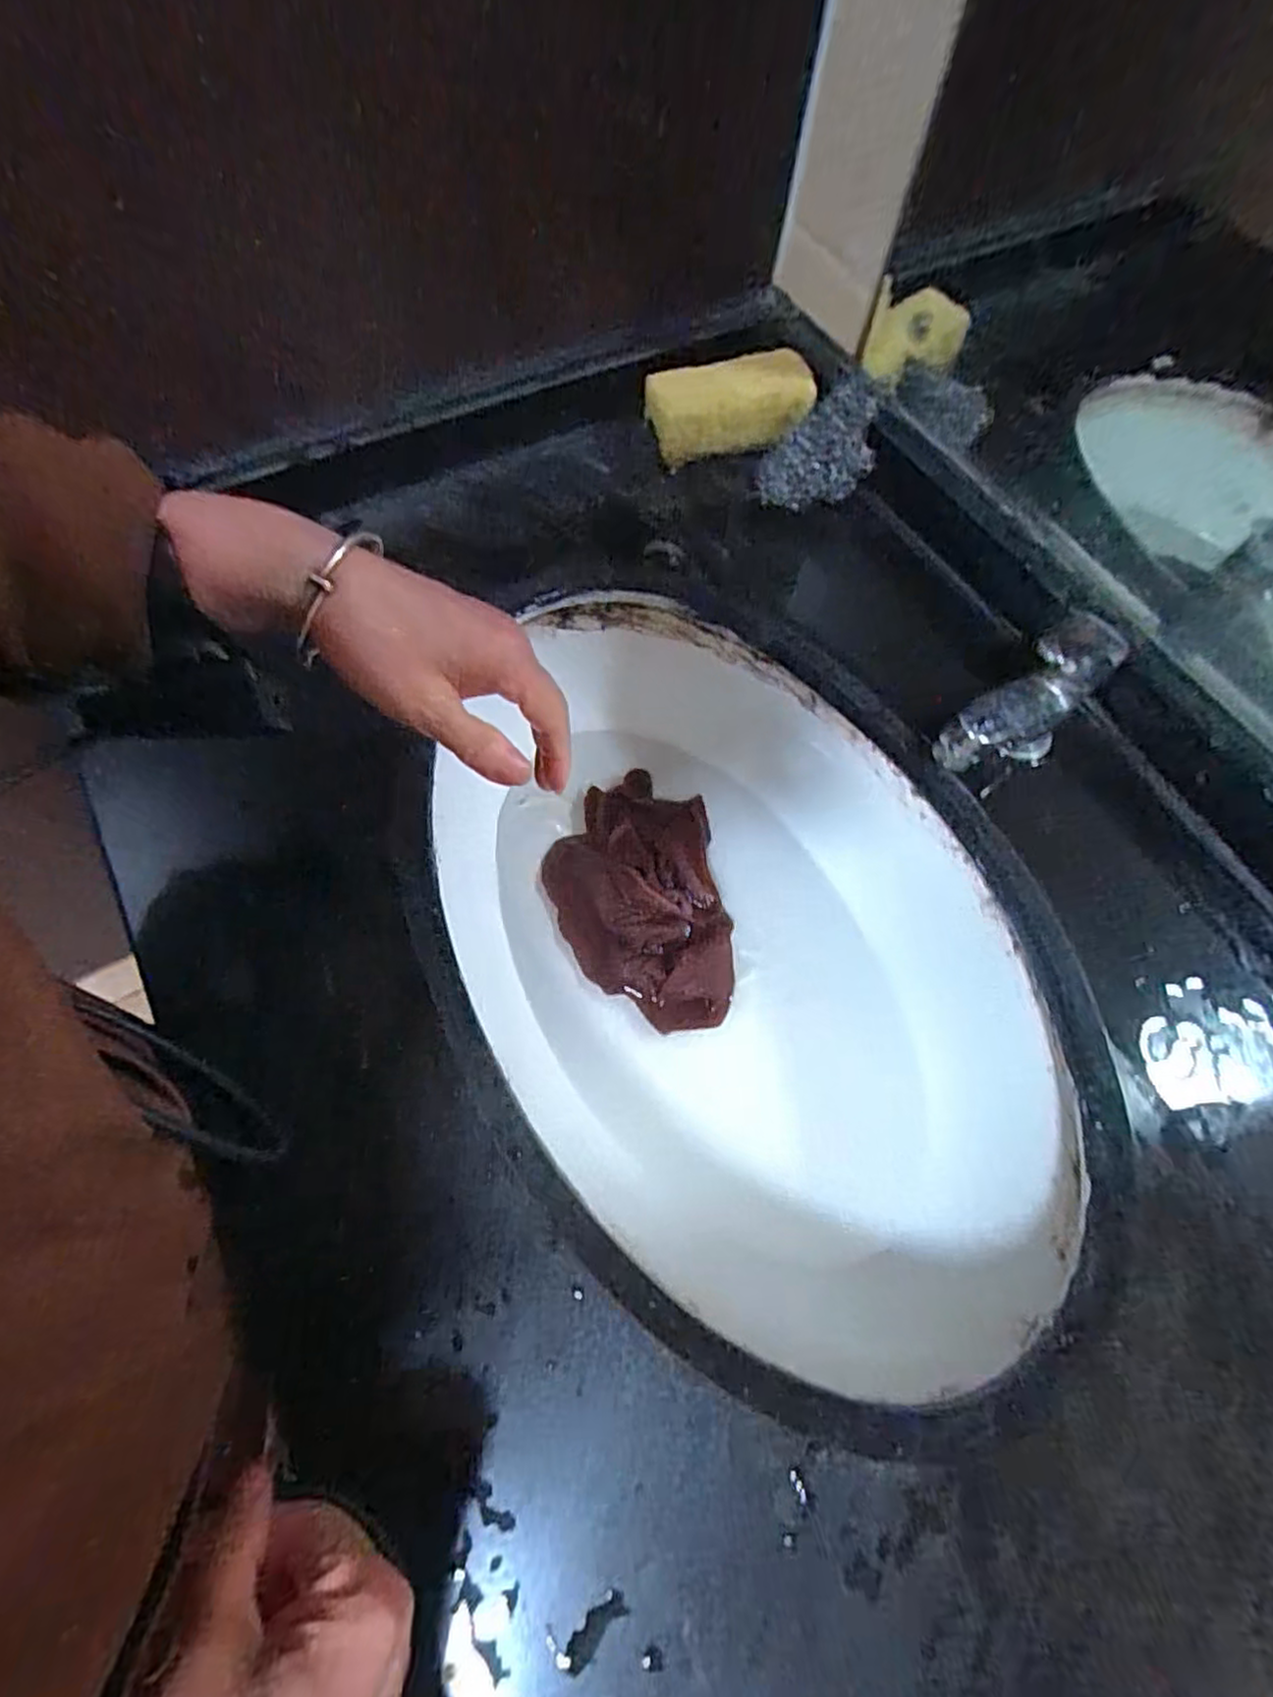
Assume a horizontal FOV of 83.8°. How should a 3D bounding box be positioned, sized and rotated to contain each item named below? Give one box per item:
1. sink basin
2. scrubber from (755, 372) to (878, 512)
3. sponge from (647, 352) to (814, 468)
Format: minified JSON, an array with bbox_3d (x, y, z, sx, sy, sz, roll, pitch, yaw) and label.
[{"bbox_3d":[0.055,0.053,0.486,0.308,0.137,0.496,-25,70,-13],"label":"sink basin"},{"bbox_3d":[0.138,-0.289,0.522,0.103,0.027,0.062,-43,90,14],"label":"scrubber"},{"bbox_3d":[0.072,-0.344,0.561,0.123,0.054,0.052,-11,67,-8],"label":"sponge"}]

